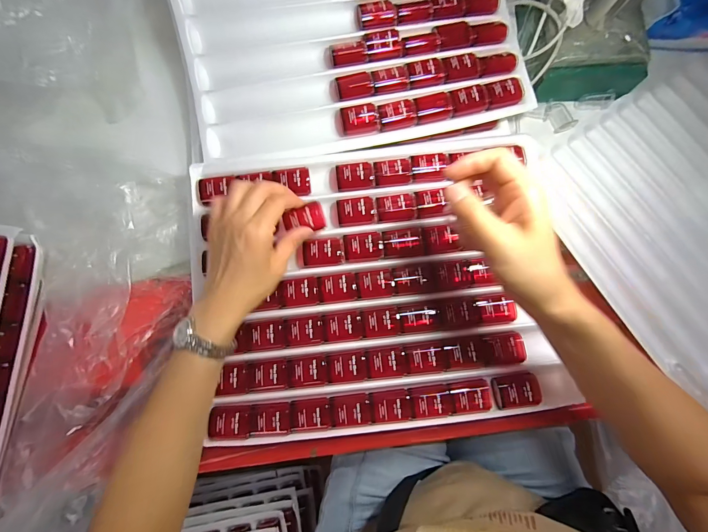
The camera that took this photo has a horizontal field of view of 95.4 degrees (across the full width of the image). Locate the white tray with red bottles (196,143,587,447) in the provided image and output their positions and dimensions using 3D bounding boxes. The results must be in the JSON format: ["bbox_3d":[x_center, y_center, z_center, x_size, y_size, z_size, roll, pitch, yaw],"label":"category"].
[{"bbox_3d":[0.015,0.014,0.349,0.358,0.030,0.309,-9,82,-1],"label":"white tray with red bottles"}]

